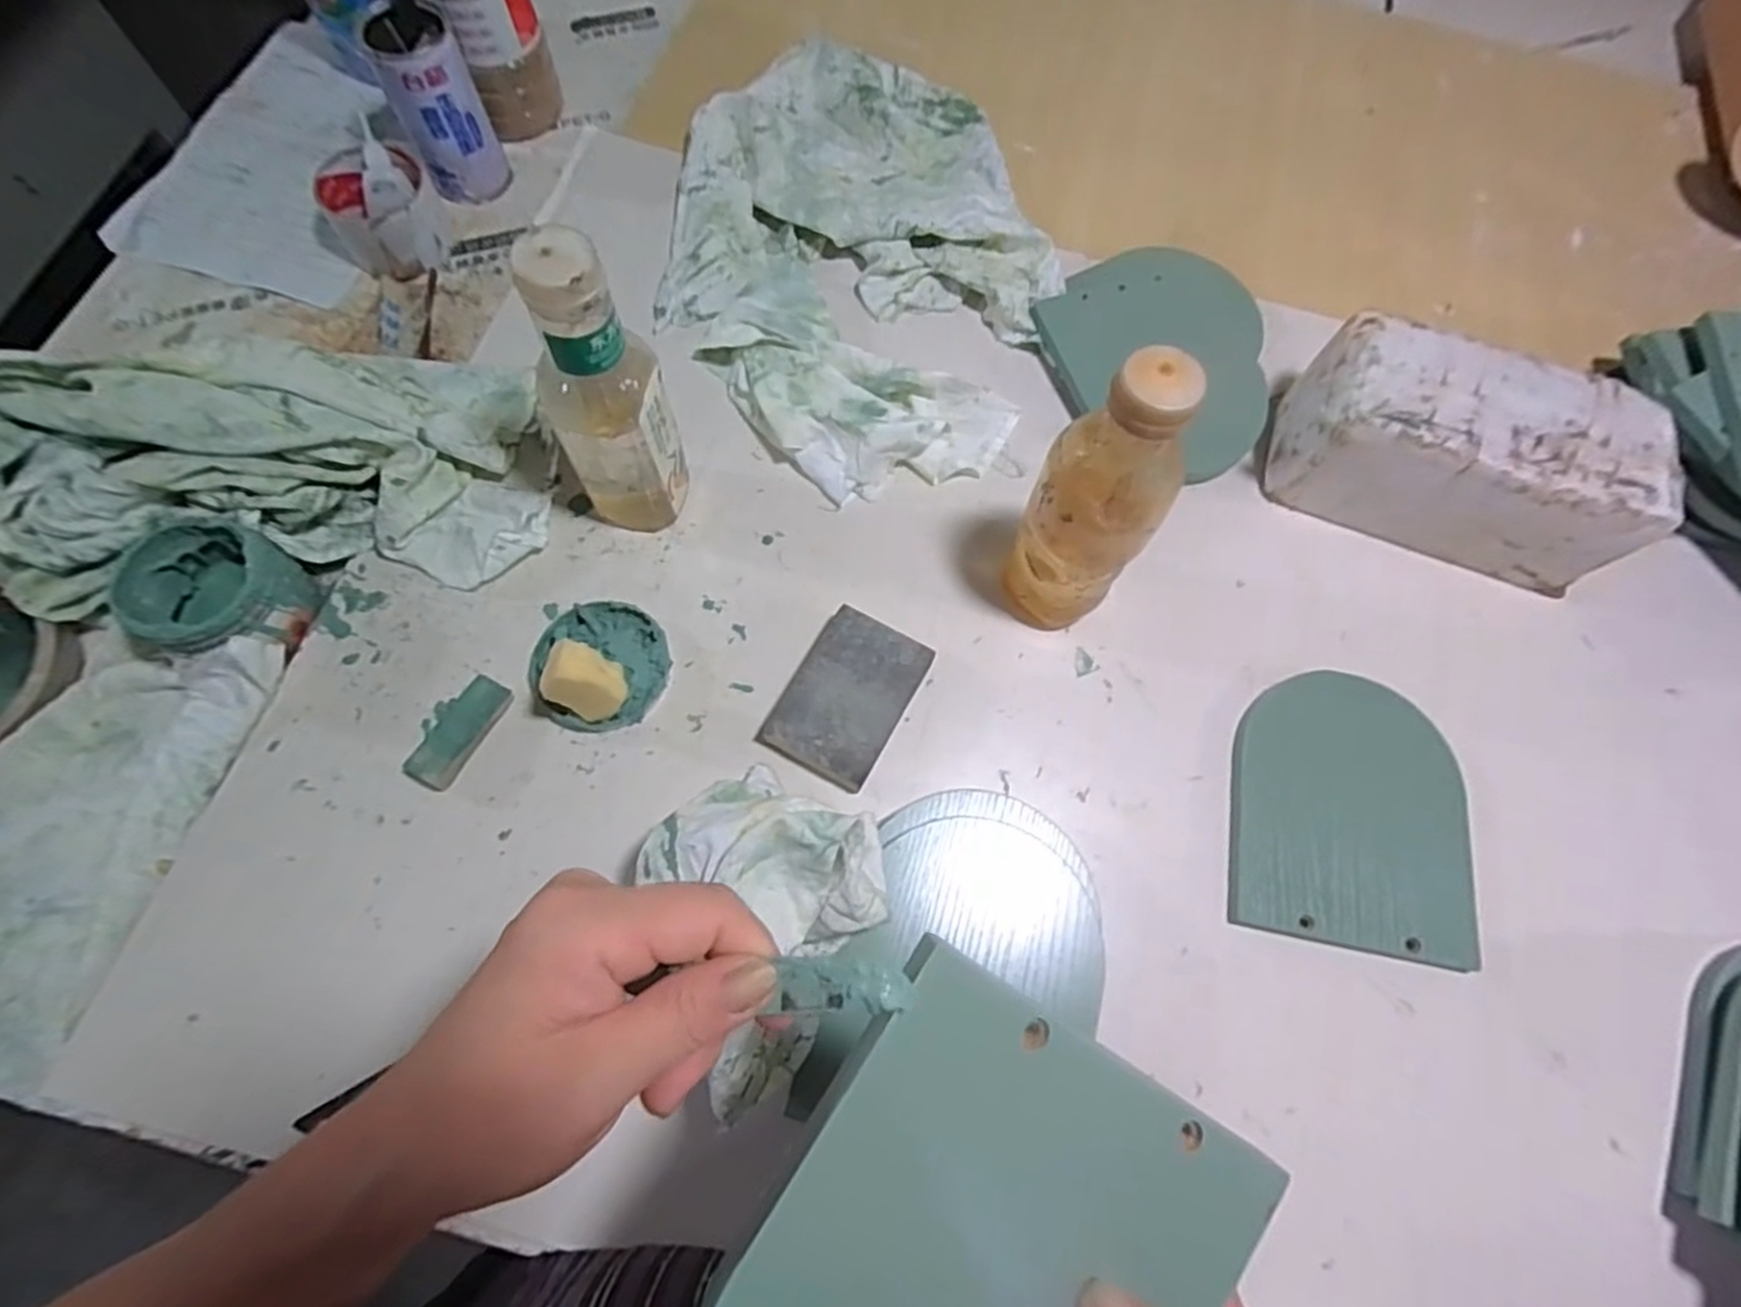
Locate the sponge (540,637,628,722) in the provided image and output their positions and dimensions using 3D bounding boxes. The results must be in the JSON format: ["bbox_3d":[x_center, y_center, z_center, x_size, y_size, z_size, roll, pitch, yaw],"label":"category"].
[{"bbox_3d":[-0.163,0.019,0.446,0.036,0.053,0.035,19,70,4],"label":"sponge"}]

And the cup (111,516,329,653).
[{"bbox_3d":[-0.388,-0.036,0.454,0.080,0.050,0.076,1,70,-2],"label":"cup"}]

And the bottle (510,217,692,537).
[{"bbox_3d":[-0.151,-0.143,0.433,0.062,0.196,0.066,1,70,-2],"label":"bottle"}]

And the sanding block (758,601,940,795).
[{"bbox_3d":[-0.015,0.028,0.476,0.070,0.027,0.100,29,71,8],"label":"sanding block"}]

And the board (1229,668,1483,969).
[{"bbox_3d":[0.298,0.095,0.478,0.145,0.014,0.168,11,70,1],"label":"board"}]

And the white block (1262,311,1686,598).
[{"bbox_3d":[0.396,-0.131,0.523,0.225,0.102,0.102,23,70,6],"label":"white block"}]

